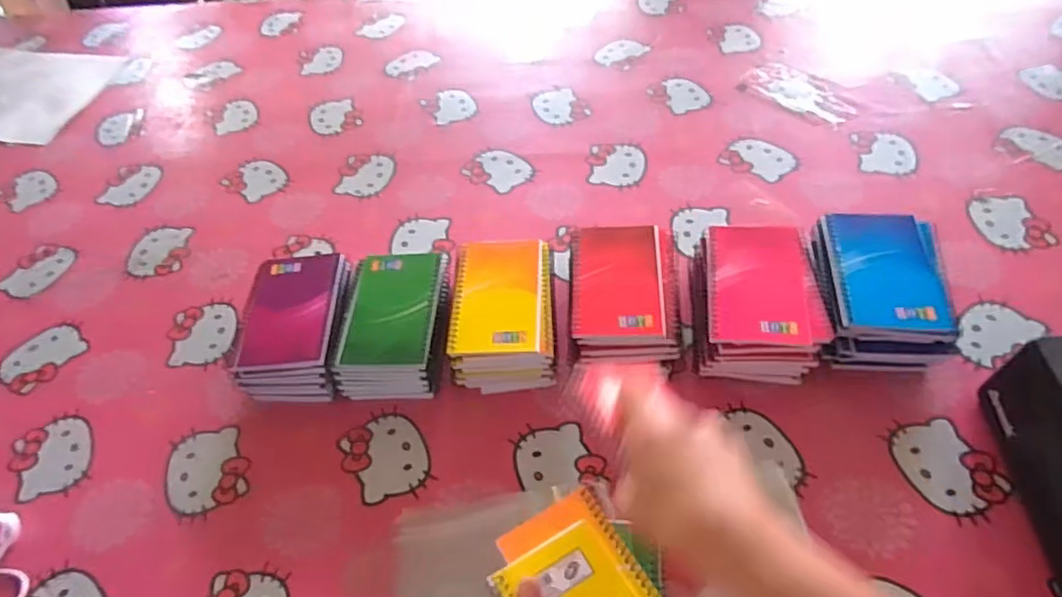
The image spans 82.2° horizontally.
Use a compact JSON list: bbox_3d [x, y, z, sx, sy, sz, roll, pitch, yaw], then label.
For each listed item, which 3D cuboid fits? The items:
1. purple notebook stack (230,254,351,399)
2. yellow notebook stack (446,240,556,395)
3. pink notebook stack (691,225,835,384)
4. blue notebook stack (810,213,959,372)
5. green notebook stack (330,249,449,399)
[{"bbox_3d":[-0.229,0.027,0.602,0.098,0.056,0.146,-3,53,3],"label":"purple notebook stack"},{"bbox_3d":[-0.026,0.015,0.589,0.095,0.063,0.135,-3,53,3],"label":"yellow notebook stack"},{"bbox_3d":[0.209,0.005,0.572,0.107,0.070,0.137,1,54,6],"label":"pink notebook stack"},{"bbox_3d":[0.318,-0.007,0.563,0.104,0.075,0.138,0,53,5],"label":"blue notebook stack"},{"bbox_3d":[-0.129,0.023,0.593,0.097,0.054,0.139,-1,53,4],"label":"green notebook stack"}]

